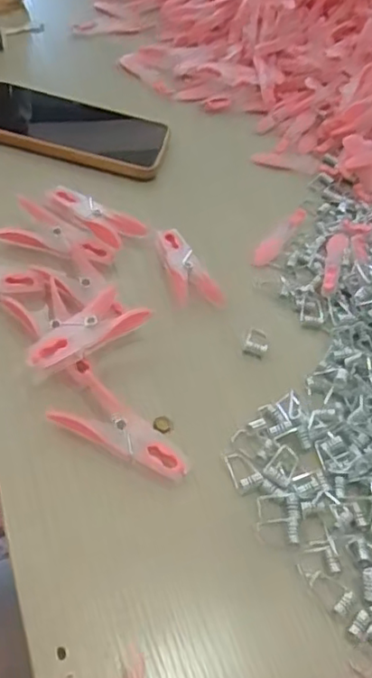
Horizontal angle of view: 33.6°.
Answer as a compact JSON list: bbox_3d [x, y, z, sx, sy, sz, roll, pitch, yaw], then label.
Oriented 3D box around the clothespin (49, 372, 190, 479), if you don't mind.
[{"bbox_3d":[-0.034,0.050,0.336,0.077,0.013,0.036,31,51,13],"label":"clothespin"}]

